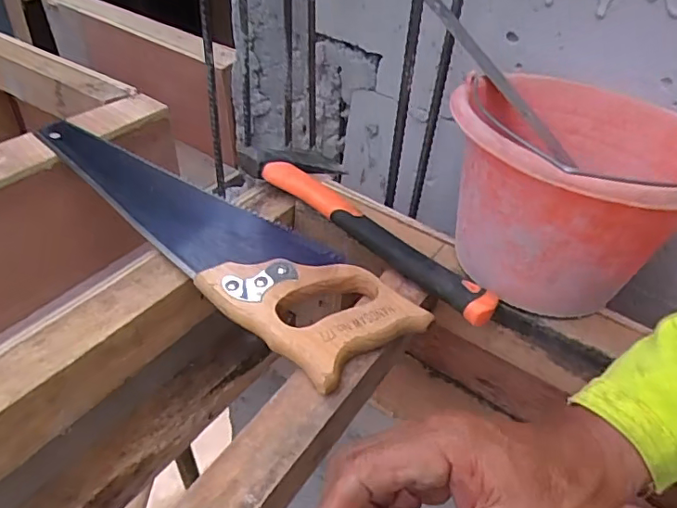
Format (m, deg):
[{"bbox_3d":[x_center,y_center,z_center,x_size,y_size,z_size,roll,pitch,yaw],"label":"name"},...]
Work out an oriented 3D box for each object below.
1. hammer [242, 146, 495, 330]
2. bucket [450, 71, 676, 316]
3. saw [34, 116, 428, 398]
[{"bbox_3d":[0.041,-0.046,0.586,0.334,0.027,0.109,35,49,29],"label":"hammer"},{"bbox_3d":[0.210,-0.063,0.507,0.222,0.156,0.253,28,46,24],"label":"bucket"},{"bbox_3d":[-0.145,-0.043,0.569,0.503,0.022,0.118,35,49,30],"label":"saw"}]

